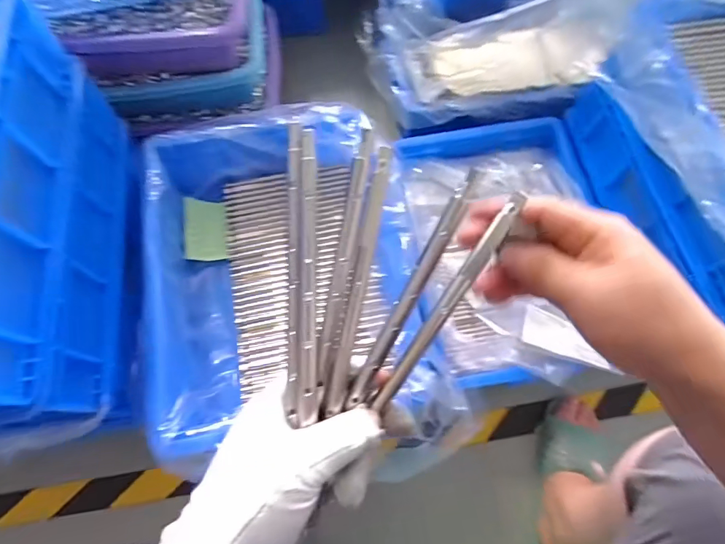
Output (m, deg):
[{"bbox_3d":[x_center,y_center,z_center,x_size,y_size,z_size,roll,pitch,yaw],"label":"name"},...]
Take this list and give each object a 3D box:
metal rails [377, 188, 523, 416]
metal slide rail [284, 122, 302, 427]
[{"bbox_3d":[0.044,0.018,0.232,0.011,0.006,0.130,35,93,12],"label":"metal rails"},{"bbox_3d":[-0.035,0.000,0.225,0.007,0.007,0.149,0,90,-1],"label":"metal slide rail"}]

